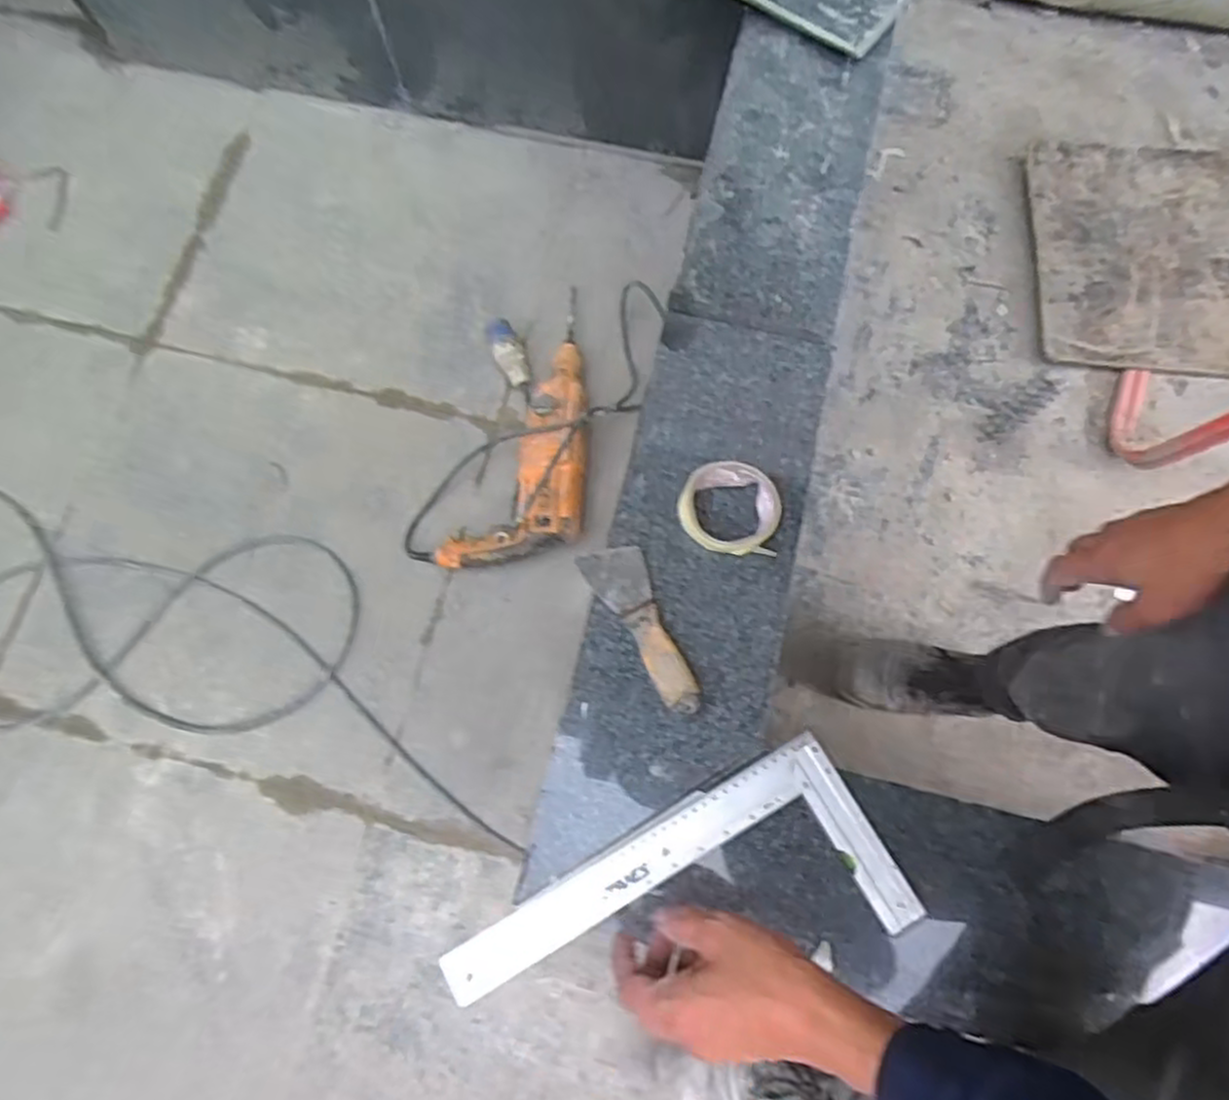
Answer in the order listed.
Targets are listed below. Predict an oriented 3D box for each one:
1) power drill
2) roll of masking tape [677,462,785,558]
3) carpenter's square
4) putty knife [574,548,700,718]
[{"bbox_3d":[-0.123,-0.199,1.141,0.188,0.107,0.477,7,73,3],"label":"power drill"},{"bbox_3d":[0.107,-0.040,0.709,0.092,0.027,0.079,6,73,2],"label":"roll of masking tape"},{"bbox_3d":[0.051,0.299,0.612,0.356,0.011,0.161,-27,72,-7],"label":"carpenter's square"},{"bbox_3d":[0.032,0.066,0.686,0.054,0.019,0.166,-30,75,-8],"label":"putty knife"}]

